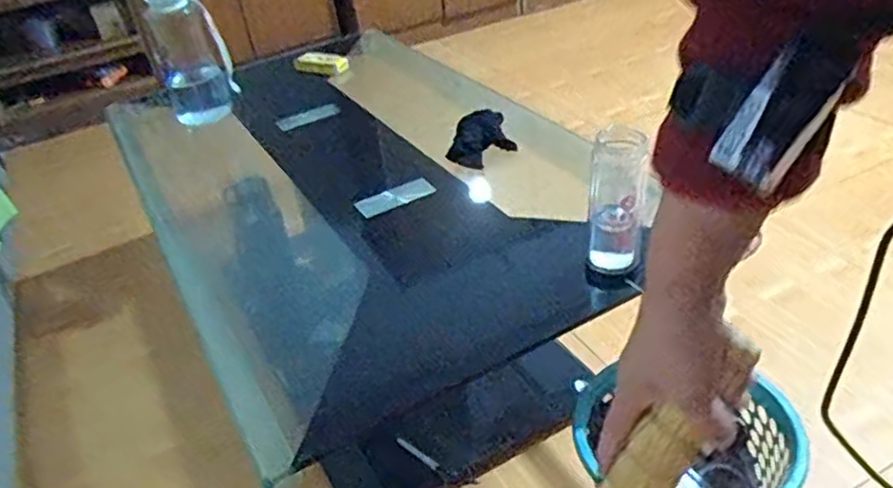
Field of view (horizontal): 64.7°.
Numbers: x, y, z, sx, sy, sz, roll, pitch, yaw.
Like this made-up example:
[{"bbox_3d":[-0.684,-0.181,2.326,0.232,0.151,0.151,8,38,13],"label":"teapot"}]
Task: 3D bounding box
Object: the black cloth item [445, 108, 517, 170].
[{"bbox_3d":[0.054,-0.180,1.212,0.118,0.069,0.070,-21,38,-17],"label":"black cloth item"}]

